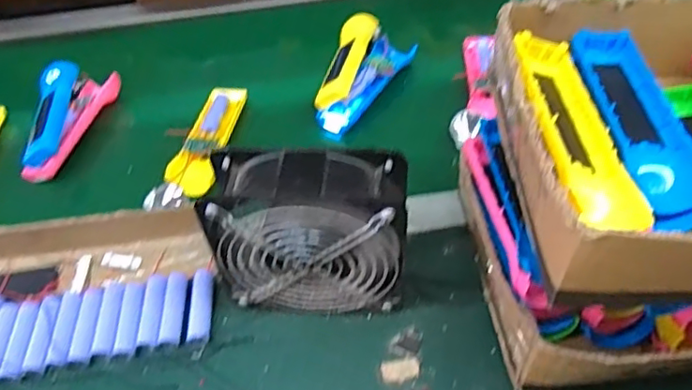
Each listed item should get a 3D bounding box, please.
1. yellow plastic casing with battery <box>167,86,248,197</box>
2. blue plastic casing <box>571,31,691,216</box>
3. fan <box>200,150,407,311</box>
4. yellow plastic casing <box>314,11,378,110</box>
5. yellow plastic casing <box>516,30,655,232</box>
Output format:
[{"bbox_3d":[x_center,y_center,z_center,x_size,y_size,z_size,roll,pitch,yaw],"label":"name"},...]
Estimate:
[{"bbox_3d":[-0.153,-0.068,0.647,0.042,0.025,0.169,5,51,10],"label":"yellow plastic casing with battery"},{"bbox_3d":[0.196,-0.055,0.393,0.053,0.027,0.153,-2,50,4],"label":"blue plastic casing"},{"bbox_3d":[-0.027,0.034,0.461,0.143,0.150,0.063,0,51,6],"label":"fan"},{"bbox_3d":[0.003,-0.162,0.694,0.041,0.029,0.155,9,52,13],"label":"yellow plastic casing"},{"bbox_3d":[0.139,-0.047,0.358,0.030,0.047,0.154,-29,44,28],"label":"yellow plastic casing"}]

